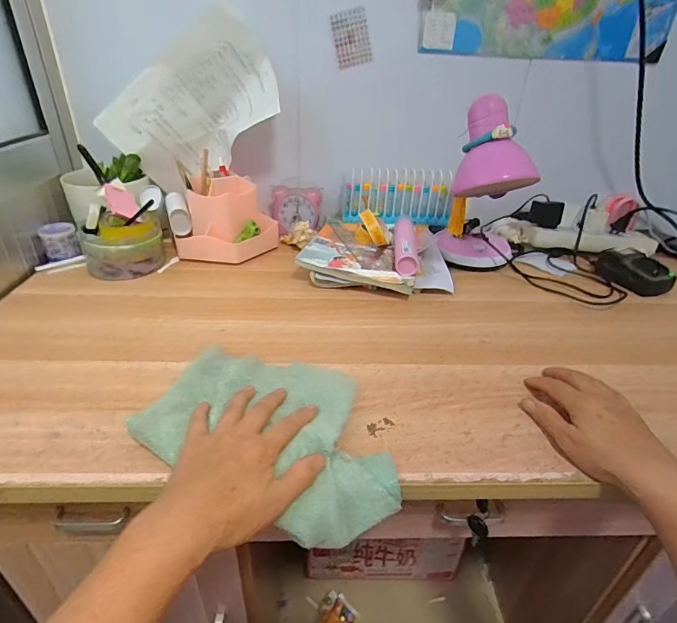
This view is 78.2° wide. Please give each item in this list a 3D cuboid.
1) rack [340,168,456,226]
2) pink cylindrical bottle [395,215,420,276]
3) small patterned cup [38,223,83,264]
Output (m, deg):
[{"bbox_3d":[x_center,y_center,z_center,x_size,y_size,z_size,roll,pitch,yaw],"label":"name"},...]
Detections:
[{"bbox_3d":[0.117,-0.216,0.789,0.219,0.092,0.041,1,32,-3],"label":"rack"},{"bbox_3d":[0.113,-0.115,0.689,0.038,0.032,0.173,5,32,4],"label":"pink cylindrical bottle"},{"bbox_3d":[-0.458,-0.114,0.687,0.051,0.048,0.058,-18,38,-29],"label":"small patterned cup"}]

